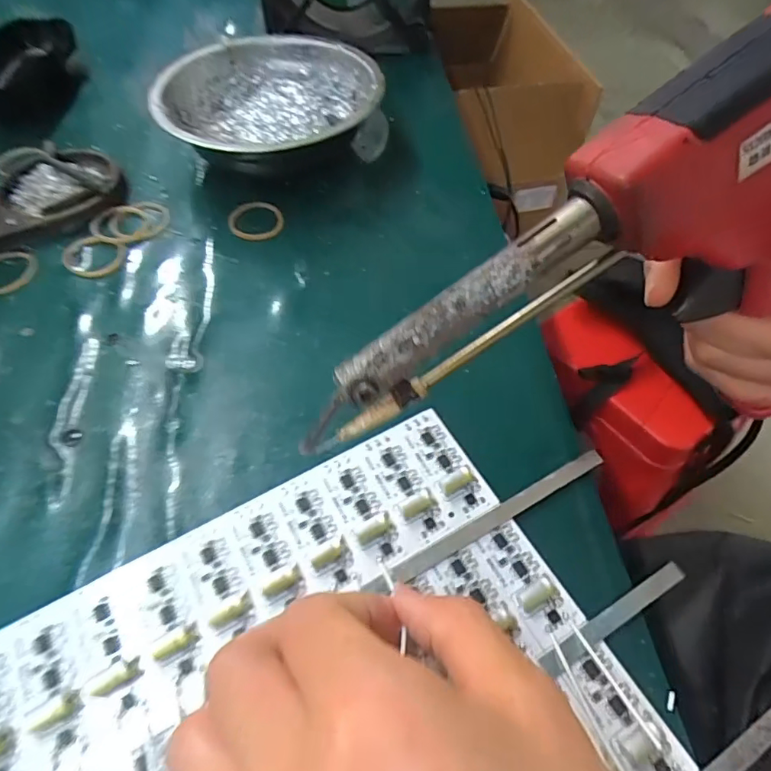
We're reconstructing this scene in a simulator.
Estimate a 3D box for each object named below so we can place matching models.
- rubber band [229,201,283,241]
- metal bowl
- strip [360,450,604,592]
[{"bbox_3d":[-0.071,-0.091,0.288,0.031,0.004,0.029,-1,55,-1],"label":"rubber band"},{"bbox_3d":[-0.069,-0.166,0.319,0.126,0.039,0.126,0,55,0],"label":"metal bowl"},{"bbox_3d":[0.038,0.047,0.189,0.099,0.004,0.007,-24,58,-17],"label":"strip"}]

